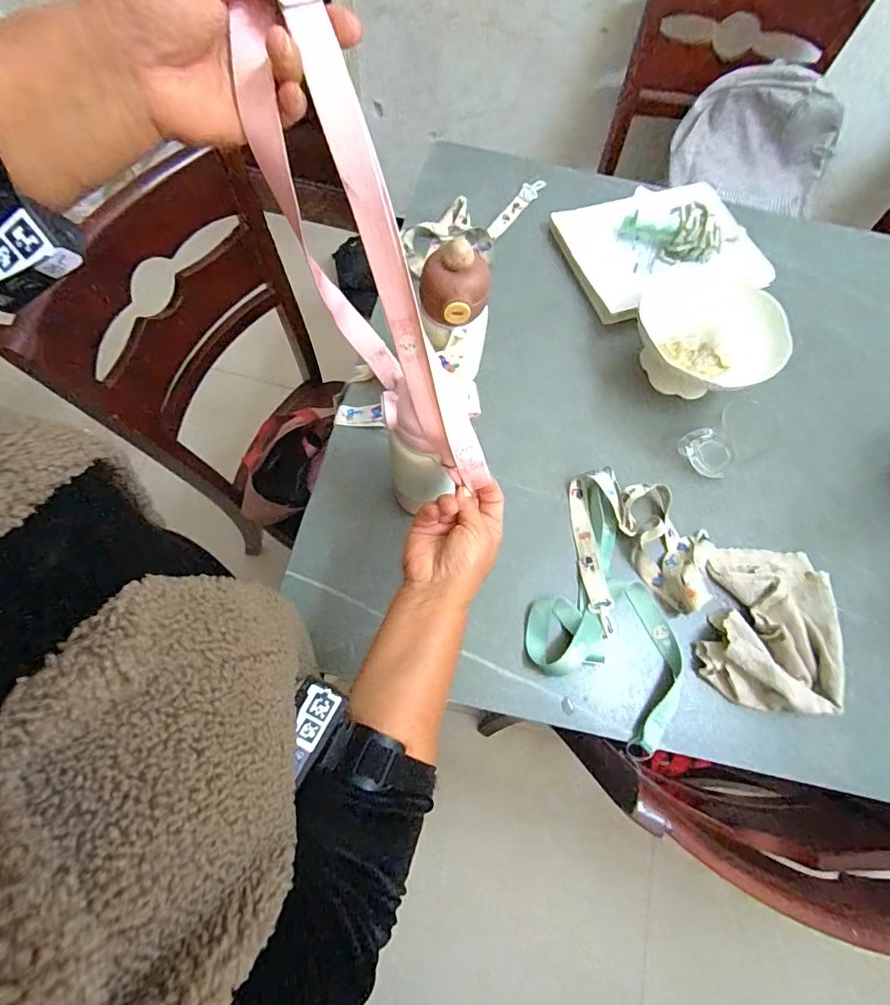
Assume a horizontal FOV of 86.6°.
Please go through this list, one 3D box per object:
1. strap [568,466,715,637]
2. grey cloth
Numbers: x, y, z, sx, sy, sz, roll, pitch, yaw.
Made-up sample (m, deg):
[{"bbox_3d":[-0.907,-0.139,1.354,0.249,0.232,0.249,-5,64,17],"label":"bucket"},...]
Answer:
[{"bbox_3d":[0.233,0.042,0.568,0.168,0.033,0.190,-13,71,-8],"label":"strap"},{"bbox_3d":[0.373,0.137,0.540,0.140,0.043,0.191,17,70,3],"label":"grey cloth"}]

